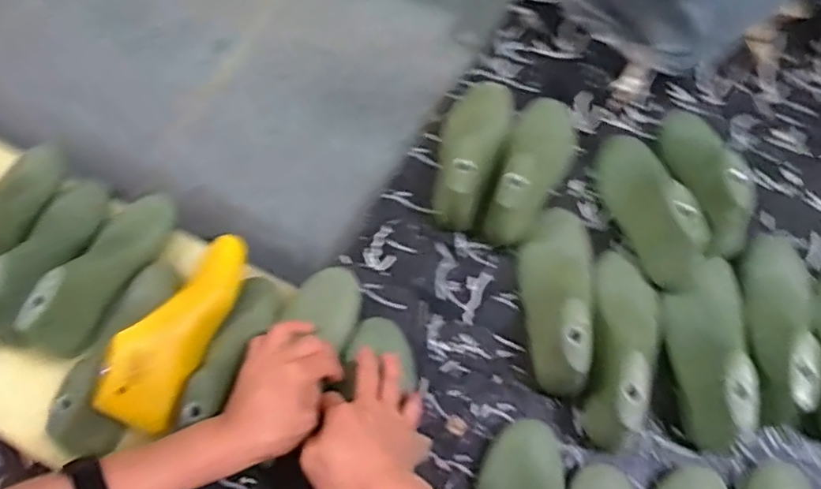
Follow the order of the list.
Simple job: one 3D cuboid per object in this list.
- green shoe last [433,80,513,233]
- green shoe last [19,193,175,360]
[{"bbox_3d":[0.072,-0.117,0.716,0.071,0.082,0.213,10,65,8],"label":"green shoe last"},{"bbox_3d":[-0.327,0.018,0.656,0.069,0.064,0.210,20,54,13],"label":"green shoe last"}]

